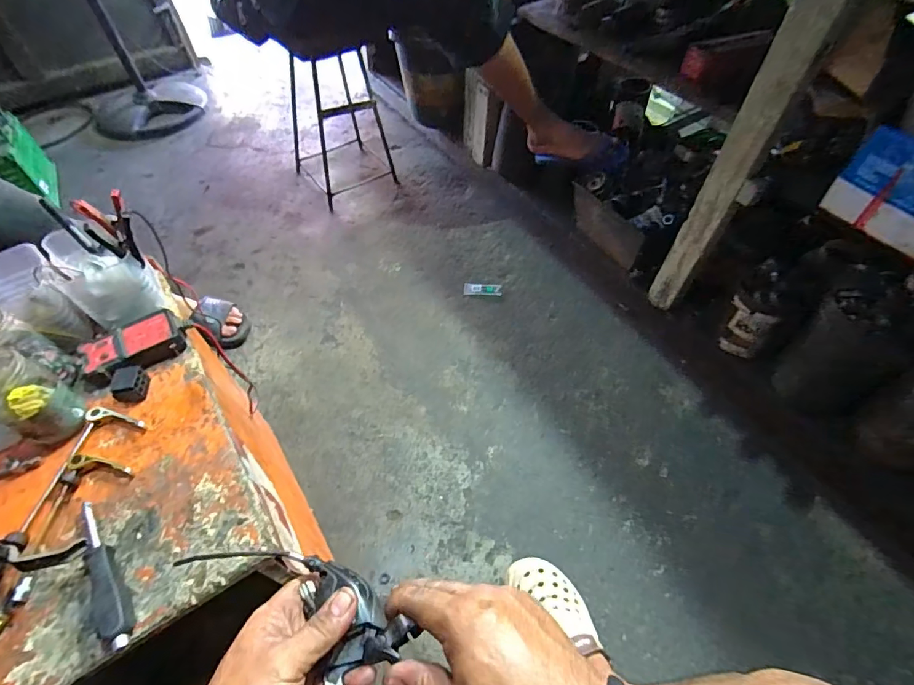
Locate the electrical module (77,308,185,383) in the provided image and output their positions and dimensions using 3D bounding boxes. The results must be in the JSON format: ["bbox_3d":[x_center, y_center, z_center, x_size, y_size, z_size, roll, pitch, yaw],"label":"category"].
[{"bbox_3d":[-0.392,0.009,0.560,0.110,0.032,0.064,-35,62,-23],"label":"electrical module"}]

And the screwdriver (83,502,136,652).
[{"bbox_3d":[-0.320,0.206,0.415,0.024,0.024,0.143,-32,60,-21],"label":"screwdriver"}]

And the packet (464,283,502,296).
[{"bbox_3d":[0.072,-0.149,1.282,0.103,0.011,0.041,0,54,0],"label":"packet"}]

